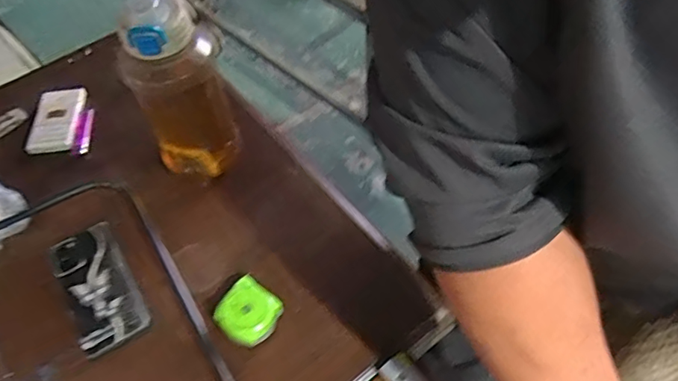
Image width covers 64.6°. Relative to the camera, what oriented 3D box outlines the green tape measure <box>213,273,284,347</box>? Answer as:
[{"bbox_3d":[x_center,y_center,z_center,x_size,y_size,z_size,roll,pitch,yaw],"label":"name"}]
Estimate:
[{"bbox_3d":[-0.092,0.129,0.554,0.058,0.037,0.059,30,61,22],"label":"green tape measure"}]

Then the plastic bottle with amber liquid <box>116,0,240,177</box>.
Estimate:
[{"bbox_3d":[-0.173,-0.104,0.593,0.099,0.238,0.083,-19,56,-11],"label":"plastic bottle with amber liquid"}]

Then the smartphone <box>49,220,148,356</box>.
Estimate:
[{"bbox_3d":[-0.267,0.104,0.593,0.070,0.007,0.150,-29,58,-17],"label":"smartphone"}]

